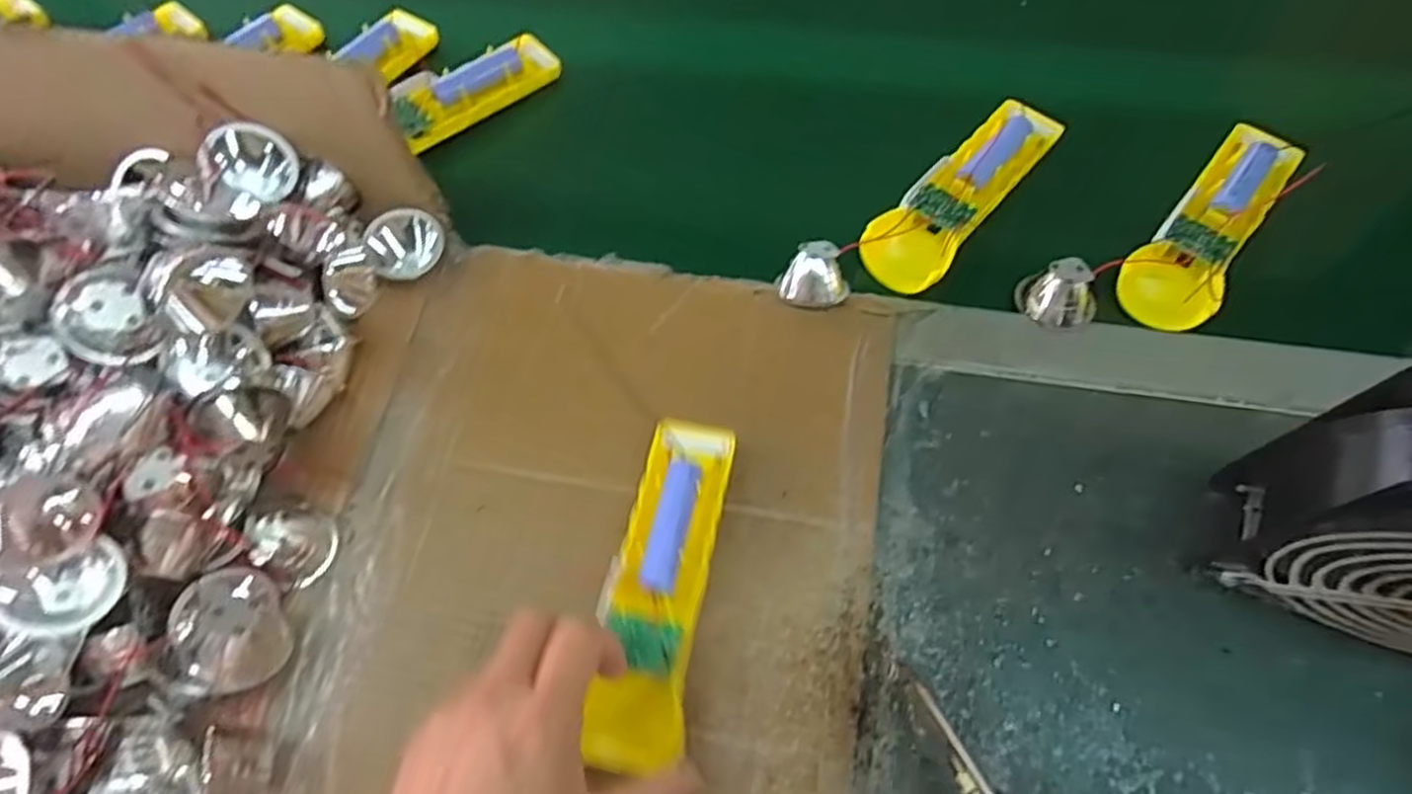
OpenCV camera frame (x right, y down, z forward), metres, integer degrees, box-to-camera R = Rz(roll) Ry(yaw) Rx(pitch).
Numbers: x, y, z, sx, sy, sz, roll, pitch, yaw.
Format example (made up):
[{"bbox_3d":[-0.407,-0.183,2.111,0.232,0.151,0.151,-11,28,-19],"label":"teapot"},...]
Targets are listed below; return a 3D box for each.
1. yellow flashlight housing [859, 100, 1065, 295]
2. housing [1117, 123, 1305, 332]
[{"bbox_3d":[0.153,-0.126,0.451,0.051,0.024,0.148,37,72,18],"label":"yellow flashlight housing"},{"bbox_3d":[0.288,-0.097,0.432,0.050,0.042,0.144,38,75,16],"label":"housing"}]

